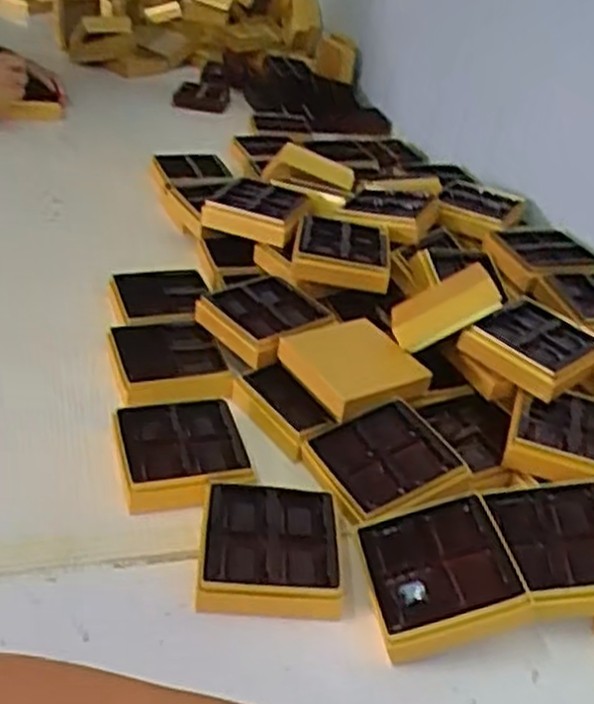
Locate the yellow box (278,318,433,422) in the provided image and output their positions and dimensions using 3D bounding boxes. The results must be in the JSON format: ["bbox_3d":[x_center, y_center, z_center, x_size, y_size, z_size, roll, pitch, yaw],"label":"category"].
[{"bbox_3d":[0.051,0.011,0.705,0.101,0.021,0.110,-12,39,-28],"label":"yellow box"}]

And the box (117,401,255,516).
[{"bbox_3d":[-0.089,0.077,0.622,0.094,0.021,0.106,-2,35,-16],"label":"box"}]

